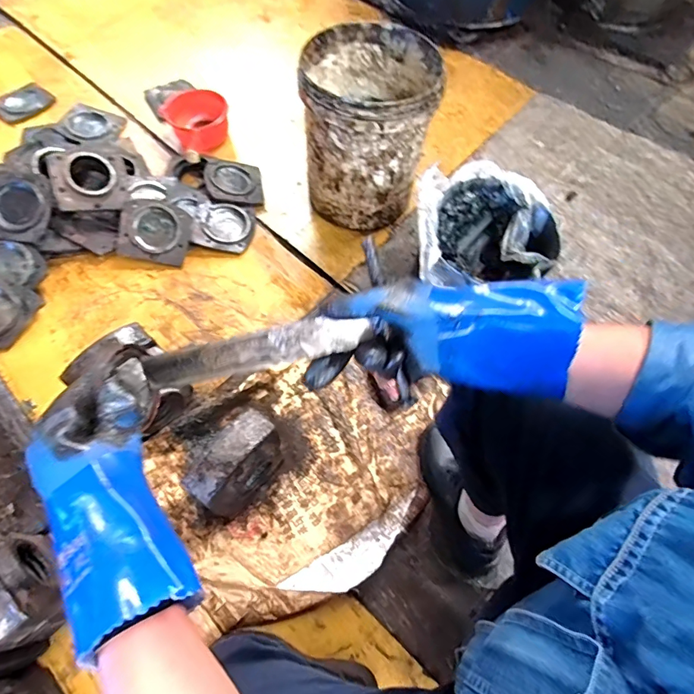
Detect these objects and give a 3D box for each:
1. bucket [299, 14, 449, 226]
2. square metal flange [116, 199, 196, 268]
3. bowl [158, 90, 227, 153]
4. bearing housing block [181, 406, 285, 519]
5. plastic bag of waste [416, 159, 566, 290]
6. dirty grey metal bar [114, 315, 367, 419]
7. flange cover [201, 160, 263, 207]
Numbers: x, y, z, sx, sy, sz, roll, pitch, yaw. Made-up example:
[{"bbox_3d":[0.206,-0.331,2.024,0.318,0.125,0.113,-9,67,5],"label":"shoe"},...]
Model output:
[{"bbox_3d":[0.045,-0.460,0.957,0.255,0.303,0.277,1,62,-1],"label":"bucket"},{"bbox_3d":[-0.426,-0.257,0.973,0.153,0.015,0.132,12,91,-13],"label":"square metal flange"},{"bbox_3d":[-0.373,-0.575,1.137,0.152,0.101,0.175,-33,68,-17],"label":"bowl"},{"bbox_3d":[-0.167,0.191,0.705,0.077,0.150,0.150,32,66,14],"label":"bearing housing block"},{"bbox_3d":[0.261,-0.217,0.880,0.253,0.172,0.242,0,62,-1],"label":"plastic bag of waste"},{"bbox_3d":[-0.080,0.001,0.406,0.196,0.022,0.033,-12,106,7],"label":"dirty grey metal bar"},{"bbox_3d":[-0.274,-0.394,1.054,0.133,0.016,0.129,0,66,-18],"label":"flange cover"}]

